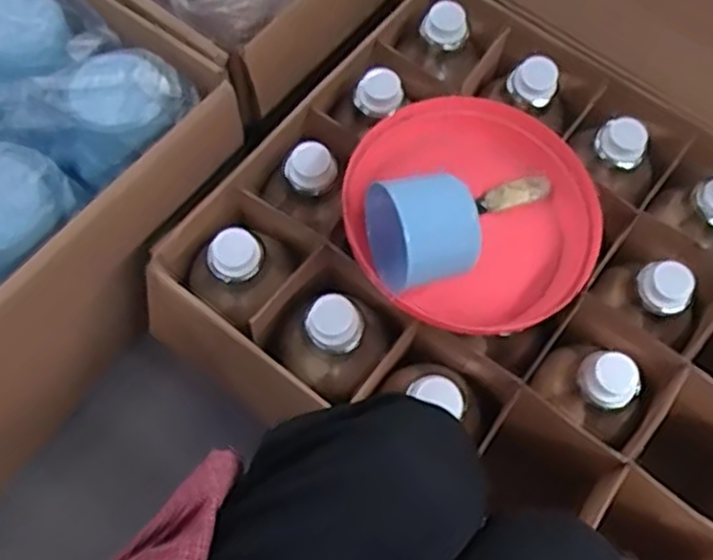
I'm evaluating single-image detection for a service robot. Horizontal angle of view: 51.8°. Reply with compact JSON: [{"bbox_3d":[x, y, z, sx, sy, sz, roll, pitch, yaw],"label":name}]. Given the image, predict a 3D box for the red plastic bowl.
[{"bbox_3d":[0.106,-0.062,0.667,0.222,0.069,0.207,1,65,-2],"label":"red plastic bowl"}]

